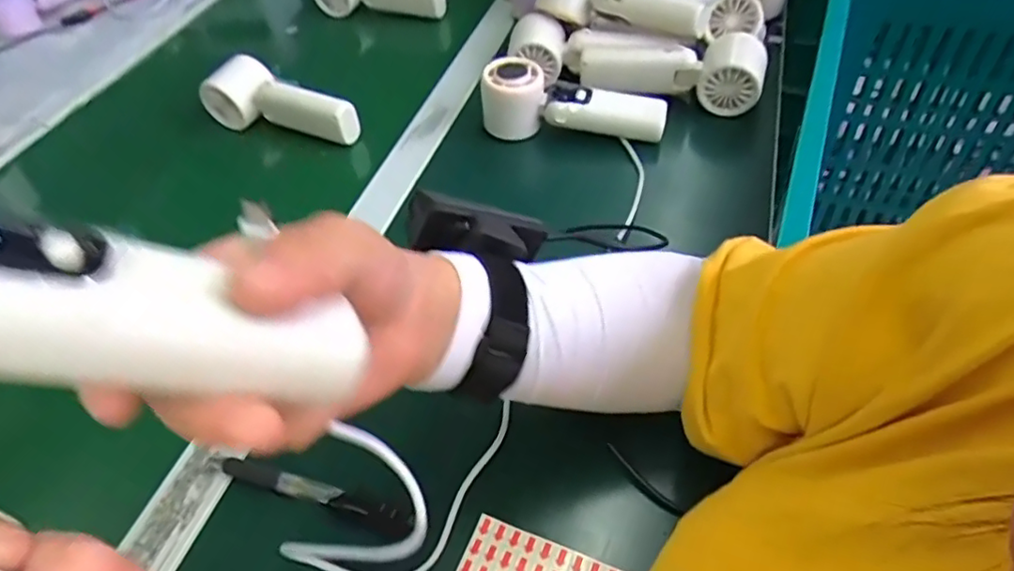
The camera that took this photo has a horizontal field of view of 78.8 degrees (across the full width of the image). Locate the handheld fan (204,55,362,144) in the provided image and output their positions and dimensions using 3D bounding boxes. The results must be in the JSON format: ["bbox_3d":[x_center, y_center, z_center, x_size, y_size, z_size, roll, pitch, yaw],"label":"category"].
[{"bbox_3d":[-0.226,-0.183,0.611,0.169,0.060,0.044,18,53,20],"label":"handheld fan"}]

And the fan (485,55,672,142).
[{"bbox_3d":[0.060,-0.164,0.559,0.162,0.054,0.044,10,51,13],"label":"fan"}]

